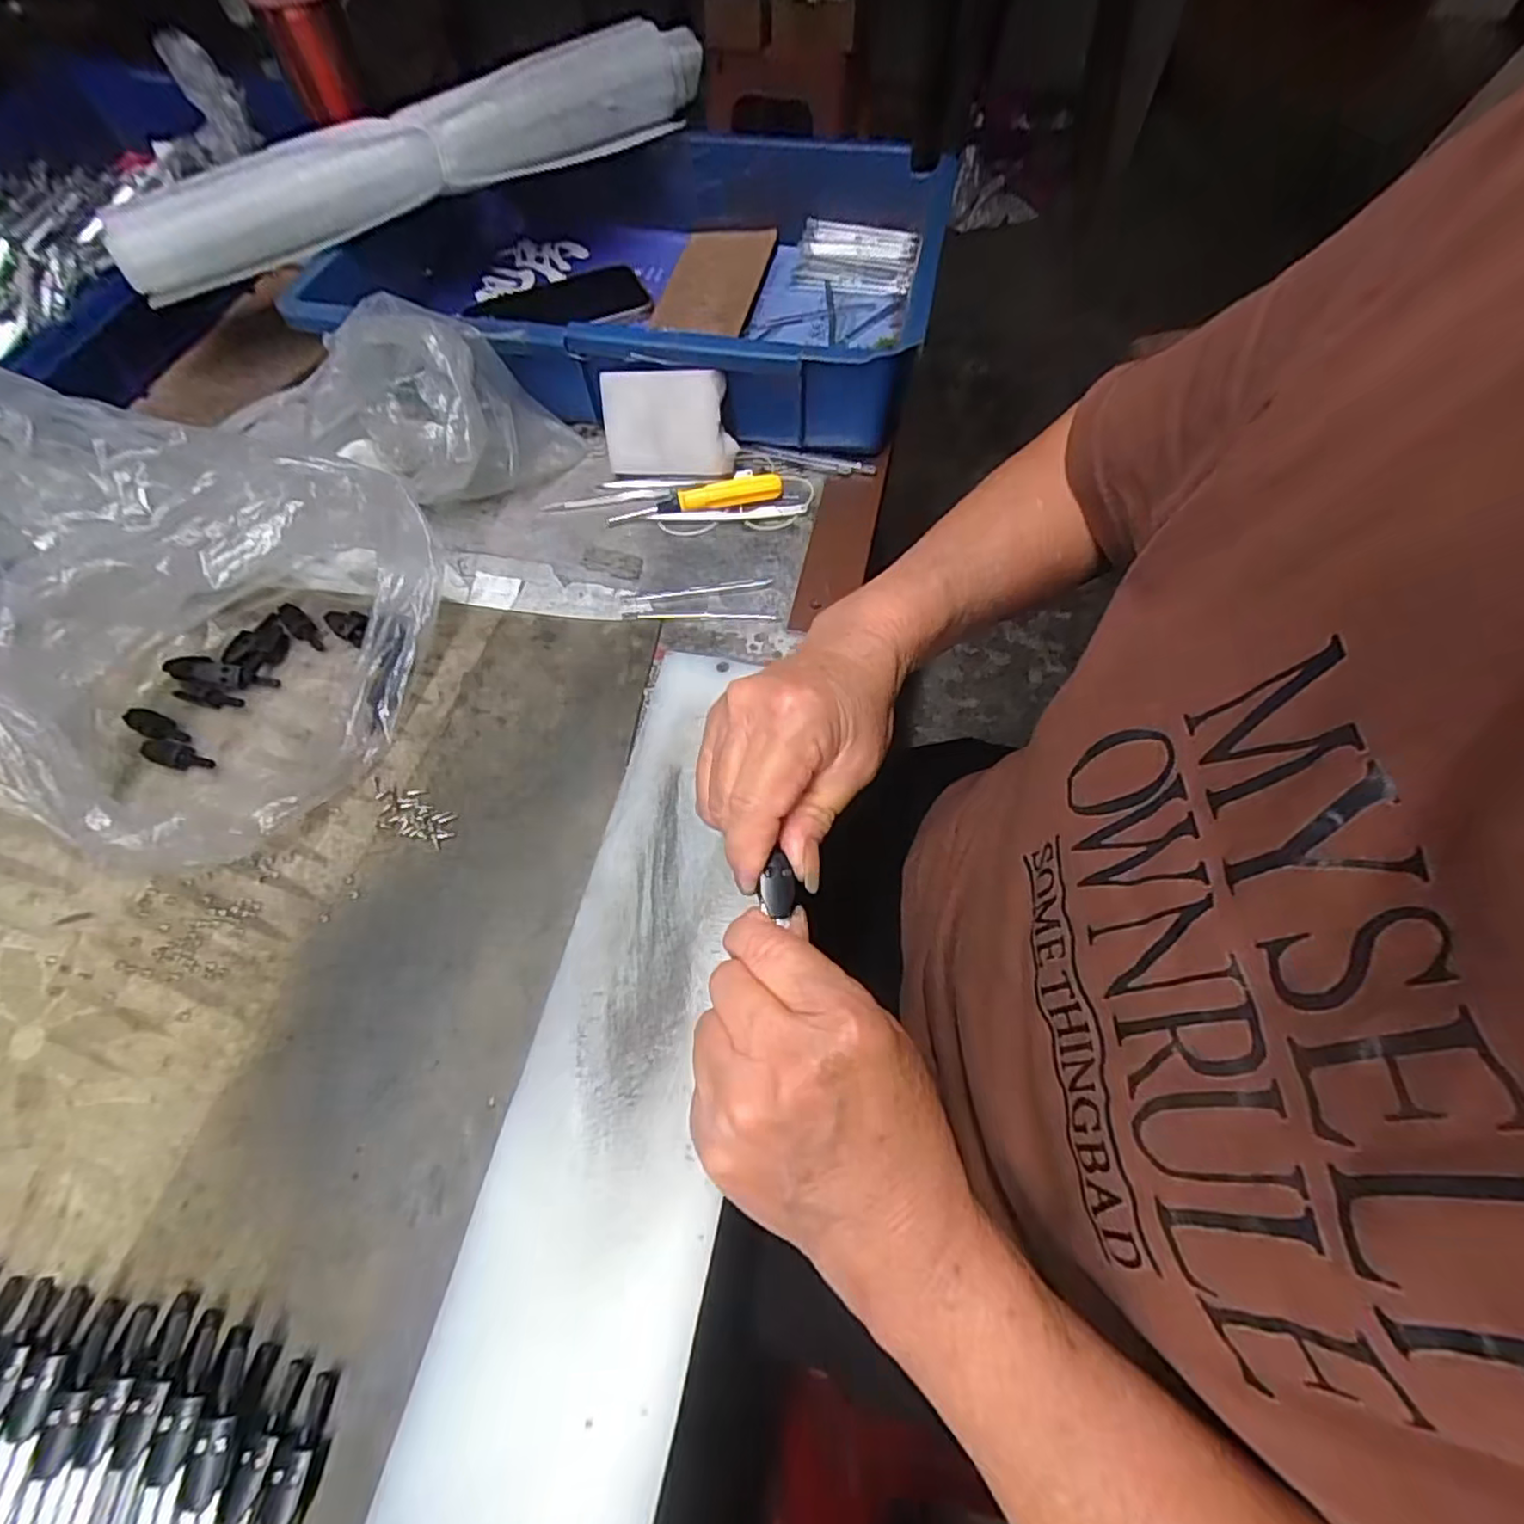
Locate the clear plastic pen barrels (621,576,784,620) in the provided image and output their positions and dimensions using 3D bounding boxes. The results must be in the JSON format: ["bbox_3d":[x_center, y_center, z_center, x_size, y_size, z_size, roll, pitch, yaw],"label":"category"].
[{"bbox_3d":[-0.039,-0.099,0.420,0.094,0.004,0.034,-4,61,-1],"label":"clear plastic pen barrels"}]

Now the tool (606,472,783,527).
[{"bbox_3d":[-0.045,-0.175,0.449,0.116,0.016,0.021,-10,61,-4],"label":"tool"}]

